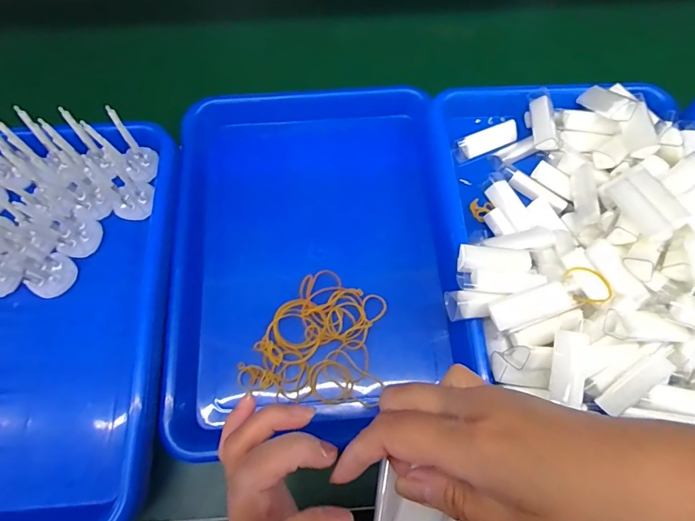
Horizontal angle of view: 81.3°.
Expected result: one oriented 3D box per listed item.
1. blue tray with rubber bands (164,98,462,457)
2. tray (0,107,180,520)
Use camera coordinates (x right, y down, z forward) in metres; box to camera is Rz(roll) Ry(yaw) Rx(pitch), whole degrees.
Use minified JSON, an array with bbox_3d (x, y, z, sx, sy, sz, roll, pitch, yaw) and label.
[{"bbox_3d":[-0.029,-0.014,0.373,0.234,0.053,0.320,-4,69,-1],"label":"blue tray with rubber bands"},{"bbox_3d":[-0.266,0.040,0.316,0.238,0.078,0.326,-2,69,-1],"label":"tray"}]

